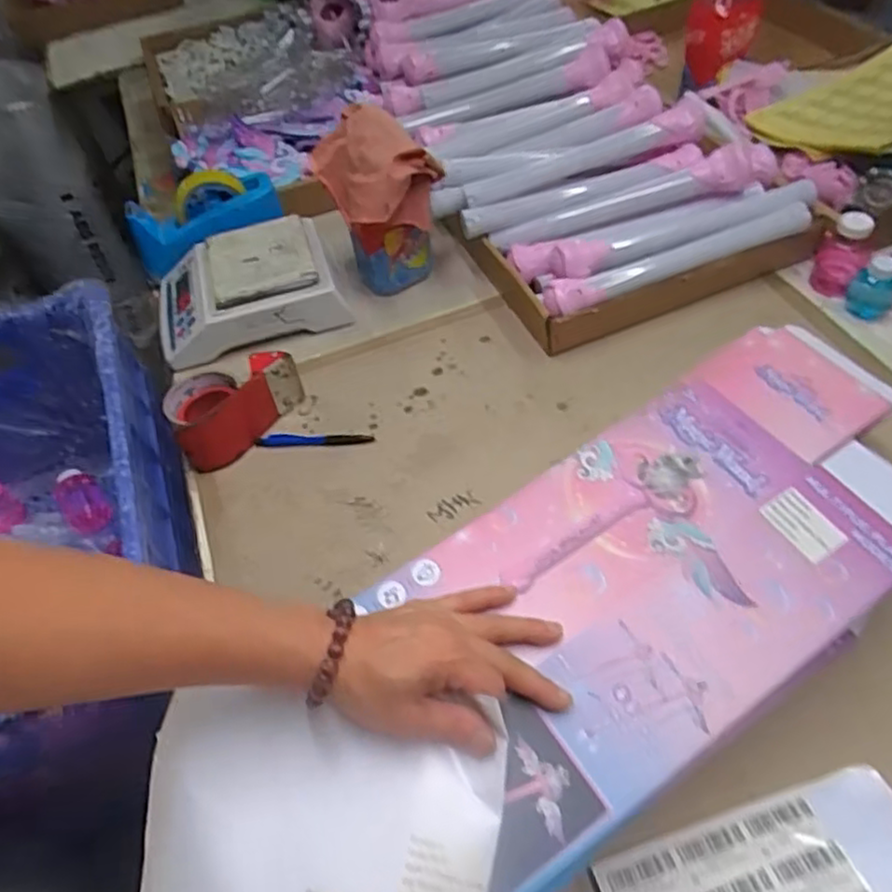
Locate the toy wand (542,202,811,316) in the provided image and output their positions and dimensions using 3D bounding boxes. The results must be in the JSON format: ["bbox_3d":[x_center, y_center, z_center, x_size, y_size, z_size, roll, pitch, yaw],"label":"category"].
[{"bbox_3d":[0.258,-0.210,0.769,0.311,0.030,0.037,-20,52,-8],"label":"toy wand"}]

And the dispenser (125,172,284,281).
[{"bbox_3d":[-0.315,-0.292,0.909,0.195,0.084,0.093,-18,52,-6],"label":"dispenser"}]

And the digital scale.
[{"bbox_3d":[-0.255,-0.204,0.870,0.229,0.069,0.171,-18,52,-6],"label":"digital scale"}]

